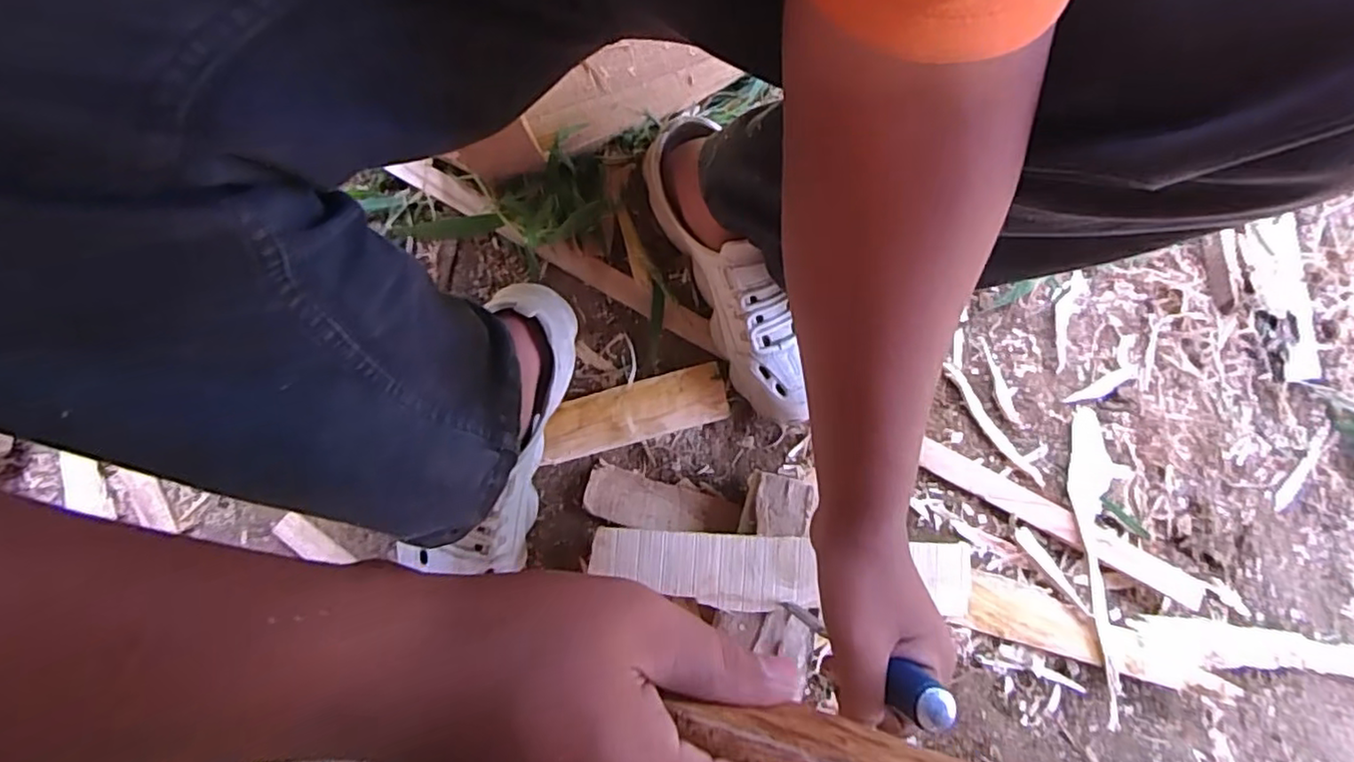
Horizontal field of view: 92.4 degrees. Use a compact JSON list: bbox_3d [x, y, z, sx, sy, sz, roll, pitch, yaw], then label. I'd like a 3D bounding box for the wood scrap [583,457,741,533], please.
[{"bbox_3d":[-0.013,0.110,0.580,0.136,0.016,0.050,12,75,4],"label":"wood scrap"}]

